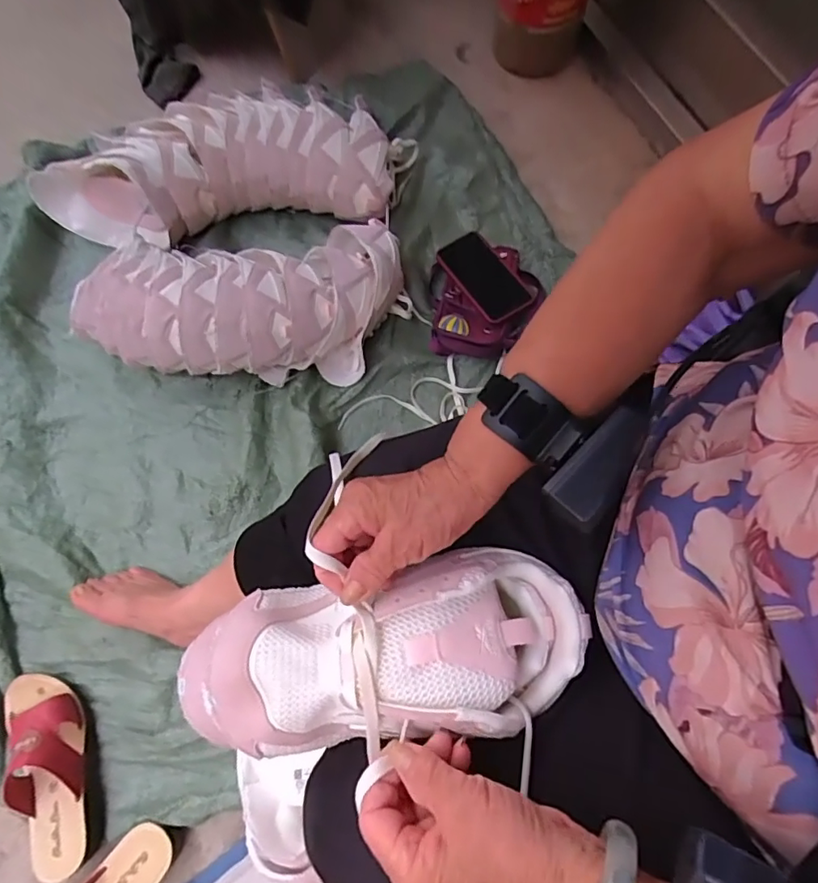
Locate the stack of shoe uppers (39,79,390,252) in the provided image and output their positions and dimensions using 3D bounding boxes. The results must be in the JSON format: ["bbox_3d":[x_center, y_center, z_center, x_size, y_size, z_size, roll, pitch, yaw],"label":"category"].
[{"bbox_3d":[-0.304,-0.451,0.844,0.546,0.136,0.228,-7,72,-1],"label":"stack of shoe uppers"}]

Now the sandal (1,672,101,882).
[{"bbox_3d":[-0.434,0.390,0.619,0.088,0.066,0.226,-20,73,-5],"label":"sandal"}]

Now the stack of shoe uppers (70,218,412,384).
[{"bbox_3d":[-0.225,-0.201,0.754,0.432,0.148,0.202,-3,72,1],"label":"stack of shoe uppers"}]

